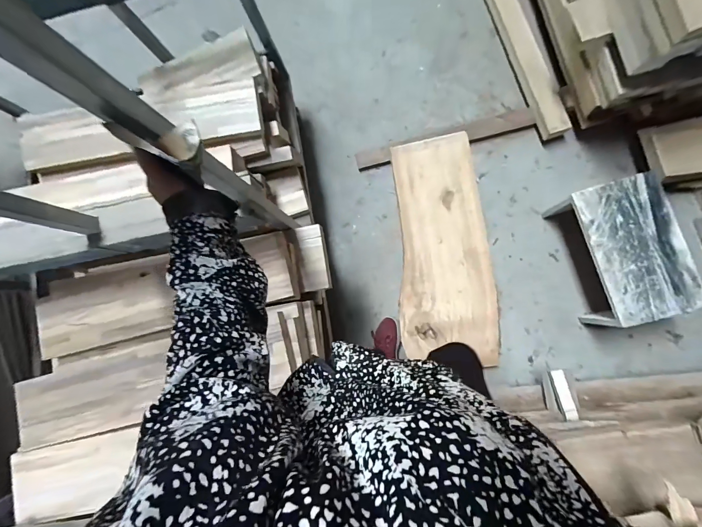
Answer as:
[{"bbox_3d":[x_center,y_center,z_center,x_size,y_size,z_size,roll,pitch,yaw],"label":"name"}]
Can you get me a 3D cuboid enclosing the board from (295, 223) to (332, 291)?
[{"bbox_3d":[-0.092,-0.014,0.817,0.070,0.020,0.161,-9,86,8],"label":"board"}]

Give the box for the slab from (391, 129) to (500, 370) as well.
[{"bbox_3d":[0.326,-0.058,1.157,0.314,0.033,0.756,-3,87,8],"label":"slab"}]

